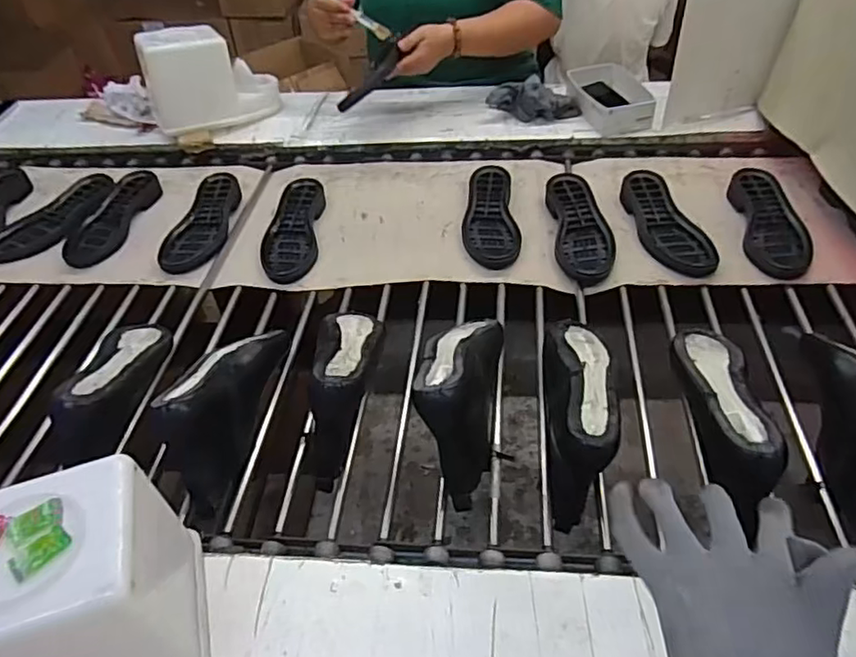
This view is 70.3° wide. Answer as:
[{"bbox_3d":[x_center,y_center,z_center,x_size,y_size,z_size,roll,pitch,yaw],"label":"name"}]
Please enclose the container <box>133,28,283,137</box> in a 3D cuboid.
[{"bbox_3d":[-0.429,-0.498,1.207,0.250,0.173,0.121,-22,45,-10],"label":"container"}]

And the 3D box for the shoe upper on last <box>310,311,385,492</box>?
[{"bbox_3d":[-0.101,0.054,0.723,0.086,0.105,0.239,-7,45,5],"label":"shoe upper on last"}]

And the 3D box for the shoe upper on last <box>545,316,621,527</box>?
[{"bbox_3d":[0.179,0.087,0.709,0.082,0.116,0.254,-3,45,9],"label":"shoe upper on last"}]

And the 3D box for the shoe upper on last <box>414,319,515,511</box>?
[{"bbox_3d":[0.040,0.067,0.695,0.094,0.109,0.246,-5,45,7],"label":"shoe upper on last"}]

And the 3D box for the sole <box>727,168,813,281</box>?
[{"bbox_3d":[0.529,-0.173,0.951,0.083,0.029,0.231,-1,54,5],"label":"sole"}]

